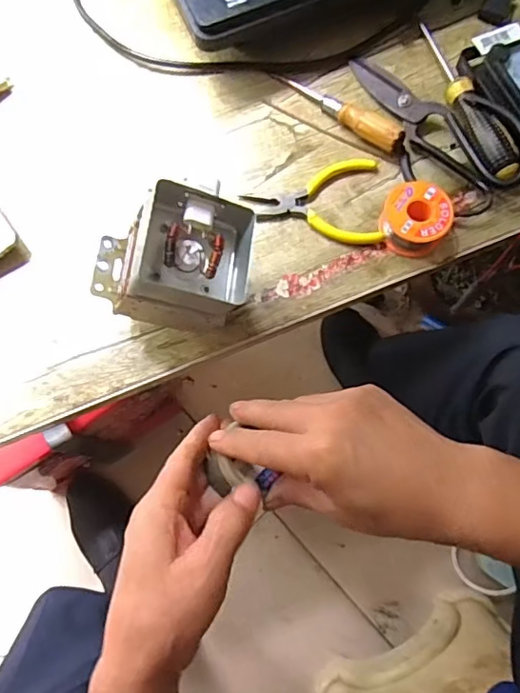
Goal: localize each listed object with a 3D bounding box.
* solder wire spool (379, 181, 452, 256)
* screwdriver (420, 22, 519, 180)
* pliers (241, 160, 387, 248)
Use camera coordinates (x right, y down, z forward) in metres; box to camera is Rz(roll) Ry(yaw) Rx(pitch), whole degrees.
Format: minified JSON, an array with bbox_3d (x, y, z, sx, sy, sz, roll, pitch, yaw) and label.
[{"bbox_3d":[0.127,-0.104,0.445,0.053,0.029,0.051,0,75,-1],"label":"solder wire spool"},{"bbox_3d":[0.177,-0.217,0.472,0.029,0.024,0.170,-16,76,-5],"label":"screwdriver"},{"bbox_3d":[0.044,-0.125,0.463,0.114,0.011,0.079,1,75,-1],"label":"pliers"}]

